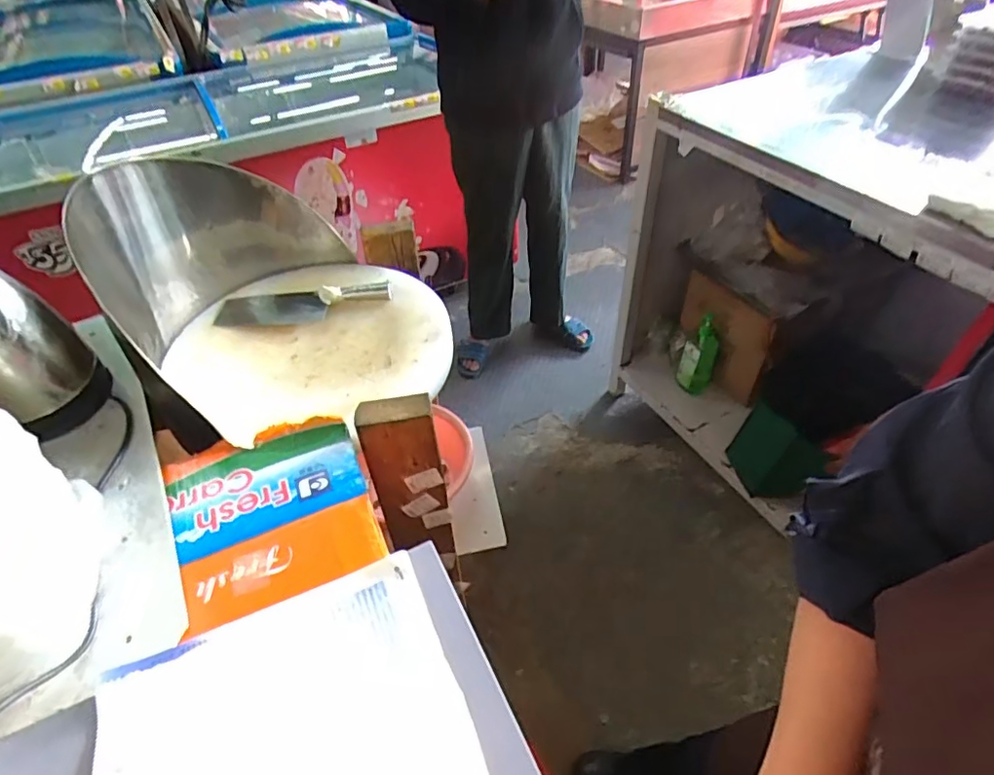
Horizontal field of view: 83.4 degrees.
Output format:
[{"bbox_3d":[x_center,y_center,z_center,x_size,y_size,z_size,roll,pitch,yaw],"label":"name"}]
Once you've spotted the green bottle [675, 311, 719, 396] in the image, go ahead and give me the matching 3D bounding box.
[{"bbox_3d":[0.606,-0.093,1.670,0.095,0.242,0.050,17,26,20],"label":"green bottle"}]

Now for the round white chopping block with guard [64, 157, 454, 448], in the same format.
[{"bbox_3d":[-0.337,-0.194,0.874,0.477,0.285,0.375,27,52,28],"label":"round white chopping block with guard"}]

